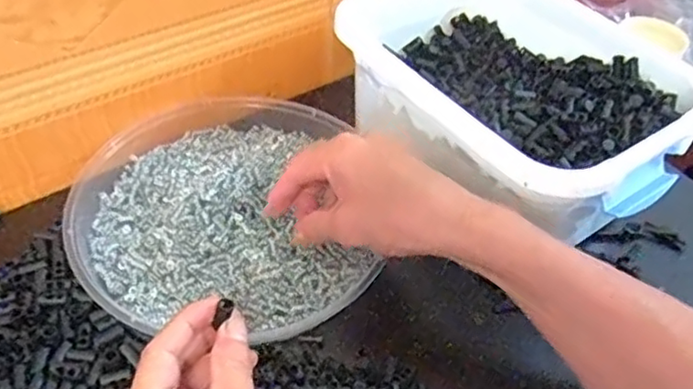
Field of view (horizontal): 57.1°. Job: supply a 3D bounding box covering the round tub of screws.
[{"bbox_3d":[-0.095,0.006,0.472,0.202,0.034,0.217,3,46,-3],"label":"round tub of screws"}]

